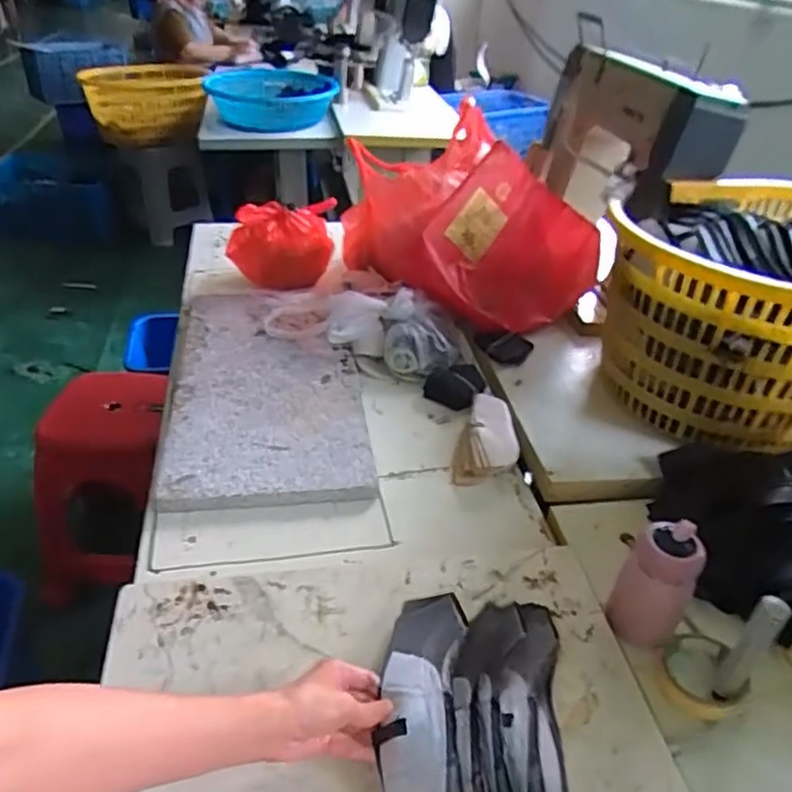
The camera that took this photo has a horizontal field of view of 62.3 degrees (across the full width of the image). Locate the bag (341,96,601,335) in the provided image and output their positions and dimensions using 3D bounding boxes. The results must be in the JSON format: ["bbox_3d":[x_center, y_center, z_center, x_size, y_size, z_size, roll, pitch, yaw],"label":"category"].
[{"bbox_3d":[0.150,-0.338,1.298,0.357,0.328,0.380,-22,43,-33],"label":"bag"}]

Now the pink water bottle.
[{"bbox_3d":[0.289,0.208,0.727,0.074,0.133,0.071,3,35,-2],"label":"pink water bottle"}]

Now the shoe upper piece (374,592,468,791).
[{"bbox_3d":[0.027,0.298,0.577,0.078,0.047,0.298,1,38,-1],"label":"shoe upper piece"}]

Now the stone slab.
[{"bbox_3d":[-0.220,-0.030,1.123,0.301,0.043,0.595,-2,35,-9],"label":"stone slab"}]

